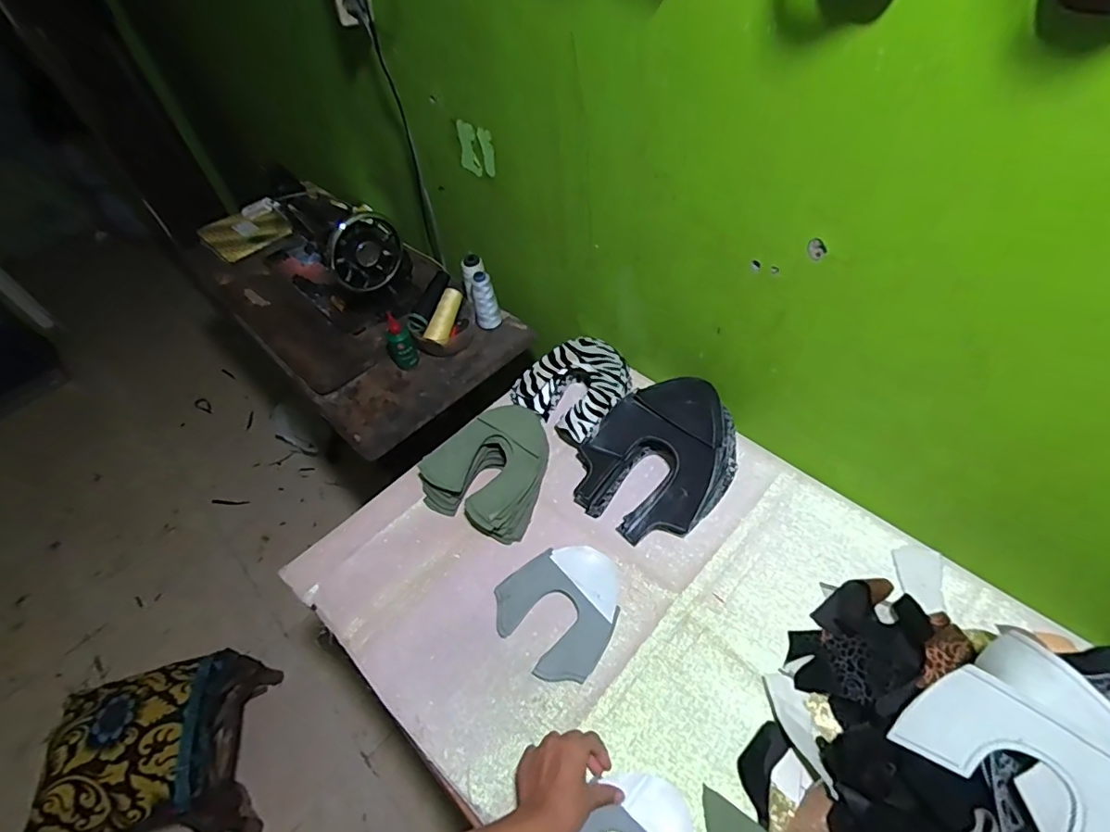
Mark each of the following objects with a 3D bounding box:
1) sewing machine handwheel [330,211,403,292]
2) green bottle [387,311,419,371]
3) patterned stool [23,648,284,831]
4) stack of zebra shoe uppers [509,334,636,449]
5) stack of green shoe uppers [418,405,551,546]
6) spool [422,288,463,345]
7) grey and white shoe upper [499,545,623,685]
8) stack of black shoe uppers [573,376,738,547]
[{"bbox_3d":[-0.329,-0.289,0.942,0.024,0.123,0.134,28,59,25],"label":"sewing machine handwheel"},{"bbox_3d":[-0.278,-0.133,0.953,0.047,0.084,0.047,-24,53,-13],"label":"green bottle"},{"bbox_3d":[-0.793,0.695,1.125,0.311,0.364,0.288,-20,52,-10],"label":"patterned stool"},{"bbox_3d":[0.033,-0.049,0.864,0.162,0.067,0.163,33,61,27],"label":"stack of zebra shoe uppers"},{"bbox_3d":[-0.094,0.067,0.792,0.180,0.067,0.187,22,57,21],"label":"stack of green shoe uppers"},{"bbox_3d":[-0.202,-0.184,0.982,0.035,0.036,0.116,13,69,16],"label":"spool"},{"bbox_3d":[0.008,0.235,0.680,0.148,0.018,0.160,28,59,25],"label":"grey and white shoe upper"},{"bbox_3d":[0.149,0.048,0.761,0.241,0.094,0.193,-39,58,-23],"label":"stack of black shoe uppers"}]

